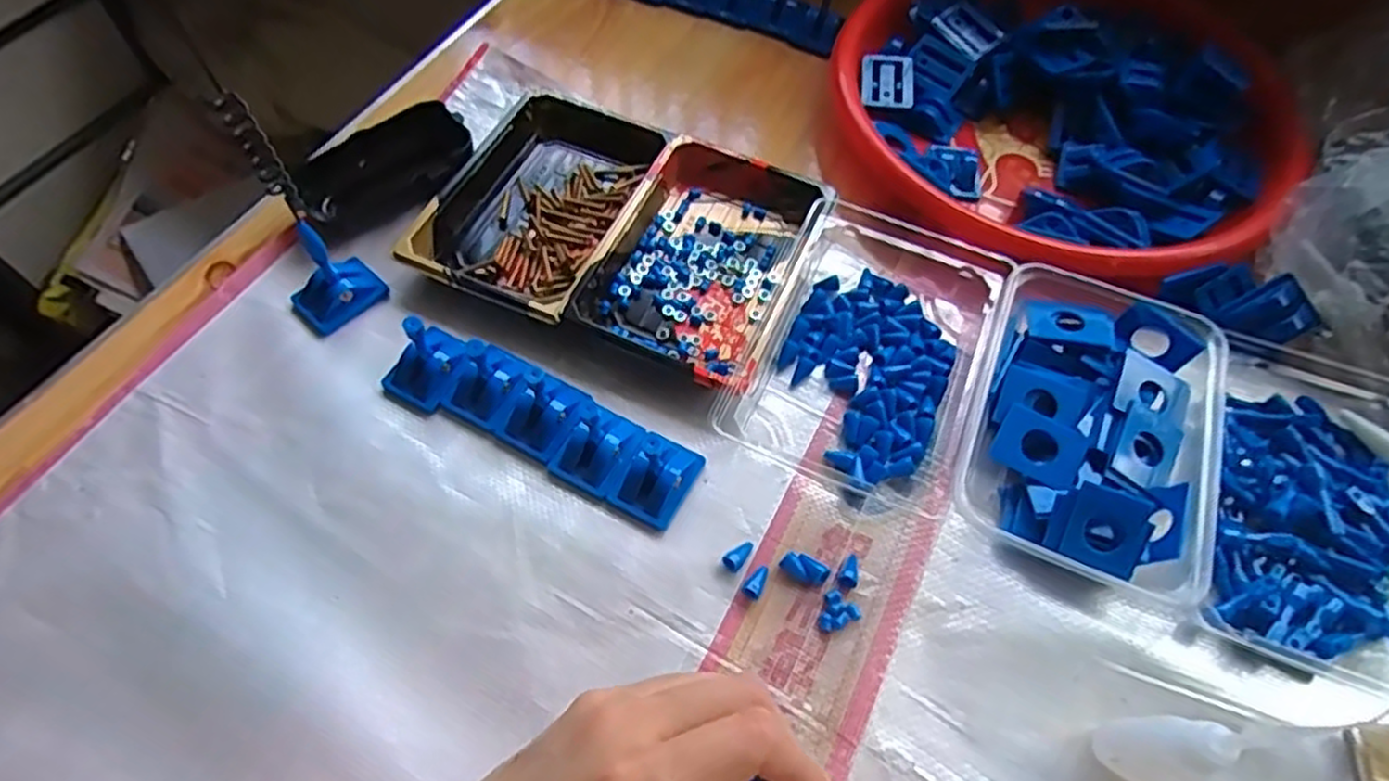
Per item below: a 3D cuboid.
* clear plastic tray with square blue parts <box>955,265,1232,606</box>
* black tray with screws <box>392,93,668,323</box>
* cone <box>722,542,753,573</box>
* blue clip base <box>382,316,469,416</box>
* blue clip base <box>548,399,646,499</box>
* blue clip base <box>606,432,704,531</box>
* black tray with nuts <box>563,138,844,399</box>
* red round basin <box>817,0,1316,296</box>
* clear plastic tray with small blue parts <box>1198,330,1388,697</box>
[{"bbox_3d":[0.199,0.014,0.378,0.110,0.034,0.157,23,61,11],"label":"clear plastic tray with square blue parts"},{"bbox_3d":[-0.090,-0.119,0.457,0.108,0.023,0.167,21,61,10],"label":"black tray with screws"},{"bbox_3d":[0.021,0.078,0.356,0.009,0.007,0.017,37,65,18],"label":"cone"},{"bbox_3d":[-0.138,-0.018,0.381,0.035,0.041,0.043,32,63,16],"label":"blue clip base"},{"bbox_3d":[-0.047,0.029,0.375,0.035,0.019,0.043,30,63,15],"label":"blue clip base"},{"bbox_3d":[-0.018,0.043,0.368,0.032,0.020,0.042,27,62,13],"label":"blue clip base"},{"bbox_3d":[0.007,-0.078,0.432,0.108,0.029,0.156,21,61,10],"label":"black tray with nuts"},{"bbox_3d":[0.238,-0.195,0.491,0.292,0.051,0.278,28,62,14],"label":"red round basin"},{"bbox_3d":[0.321,0.054,0.363,0.118,0.031,0.179,21,61,10],"label":"clear plastic tray with small blue parts"}]

